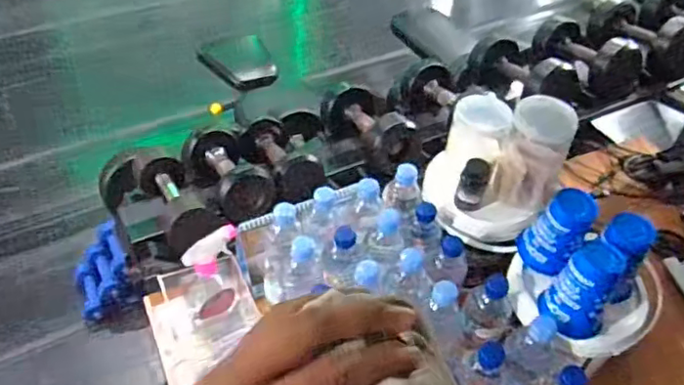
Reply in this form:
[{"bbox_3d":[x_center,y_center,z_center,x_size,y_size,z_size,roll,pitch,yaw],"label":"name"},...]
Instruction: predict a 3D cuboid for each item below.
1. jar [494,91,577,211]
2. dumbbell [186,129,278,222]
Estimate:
[{"bbox_3d":[0.306,-0.060,0.932,0.097,0.162,0.084,20,47,15],"label":"jar"},{"bbox_3d":[-0.222,-0.039,1.133,0.101,0.083,0.247,-22,35,-24],"label":"dumbbell"}]

